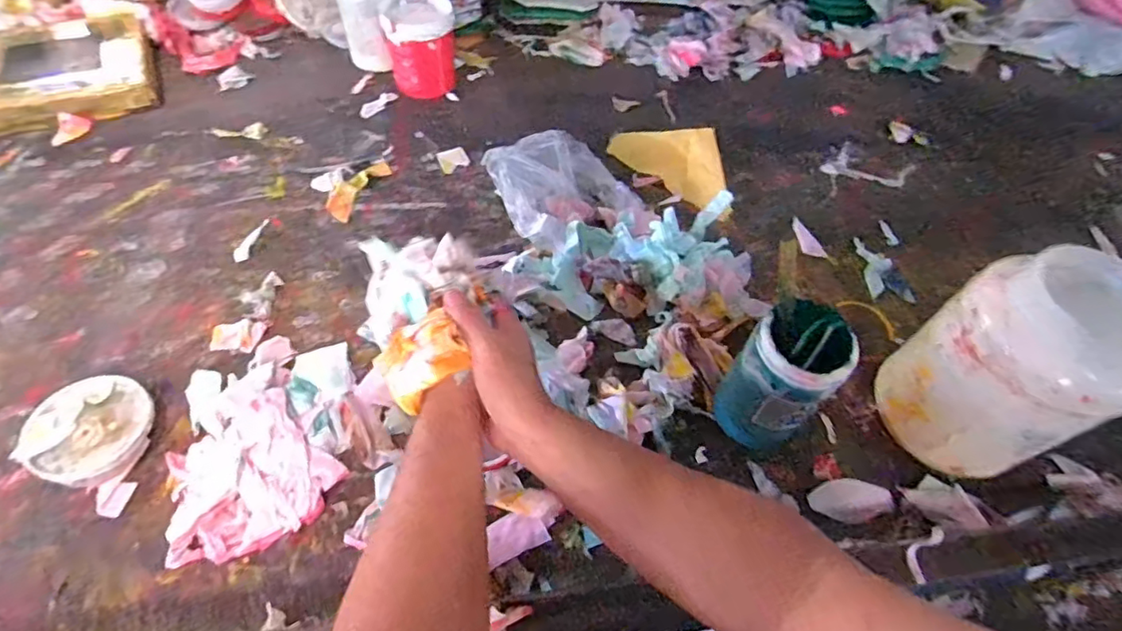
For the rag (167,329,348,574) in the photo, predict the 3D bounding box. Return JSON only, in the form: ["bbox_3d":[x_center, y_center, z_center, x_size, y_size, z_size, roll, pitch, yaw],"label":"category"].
[{"bbox_3d":[-0.335,0.125,0.609,0.158,0.054,0.232,-17,59,-15],"label":"rag"}]

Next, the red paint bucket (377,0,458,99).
[{"bbox_3d":[-0.239,-0.464,0.972,0.120,0.125,0.134,-13,58,-12],"label":"red paint bucket"}]

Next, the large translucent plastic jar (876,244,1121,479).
[{"bbox_3d":[0.452,0.050,0.579,0.153,0.203,0.150,2,56,-3],"label":"large translucent plastic jar"}]

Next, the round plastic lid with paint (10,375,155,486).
[{"bbox_3d":[-0.495,0.119,0.610,0.109,0.032,0.111,2,56,-3],"label":"round plastic lid with paint"}]

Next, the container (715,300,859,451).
[{"bbox_3d":[0.226,0.066,0.600,0.081,0.181,0.090,-37,66,-25],"label":"container"}]

